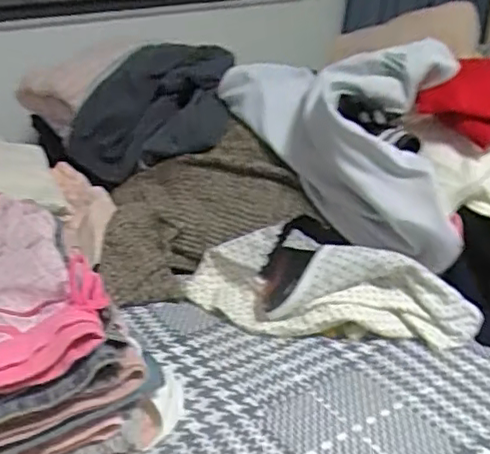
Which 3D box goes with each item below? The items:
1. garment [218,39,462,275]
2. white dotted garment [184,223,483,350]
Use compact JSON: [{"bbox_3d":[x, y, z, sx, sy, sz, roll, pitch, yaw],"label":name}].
[{"bbox_3d":[0.119,-0.122,0.880,0.375,0.225,0.212,10,30,14],"label":"garment"},{"bbox_3d":[0.108,0.075,0.809,0.367,0.094,0.124,4,30,4],"label":"white dotted garment"}]

